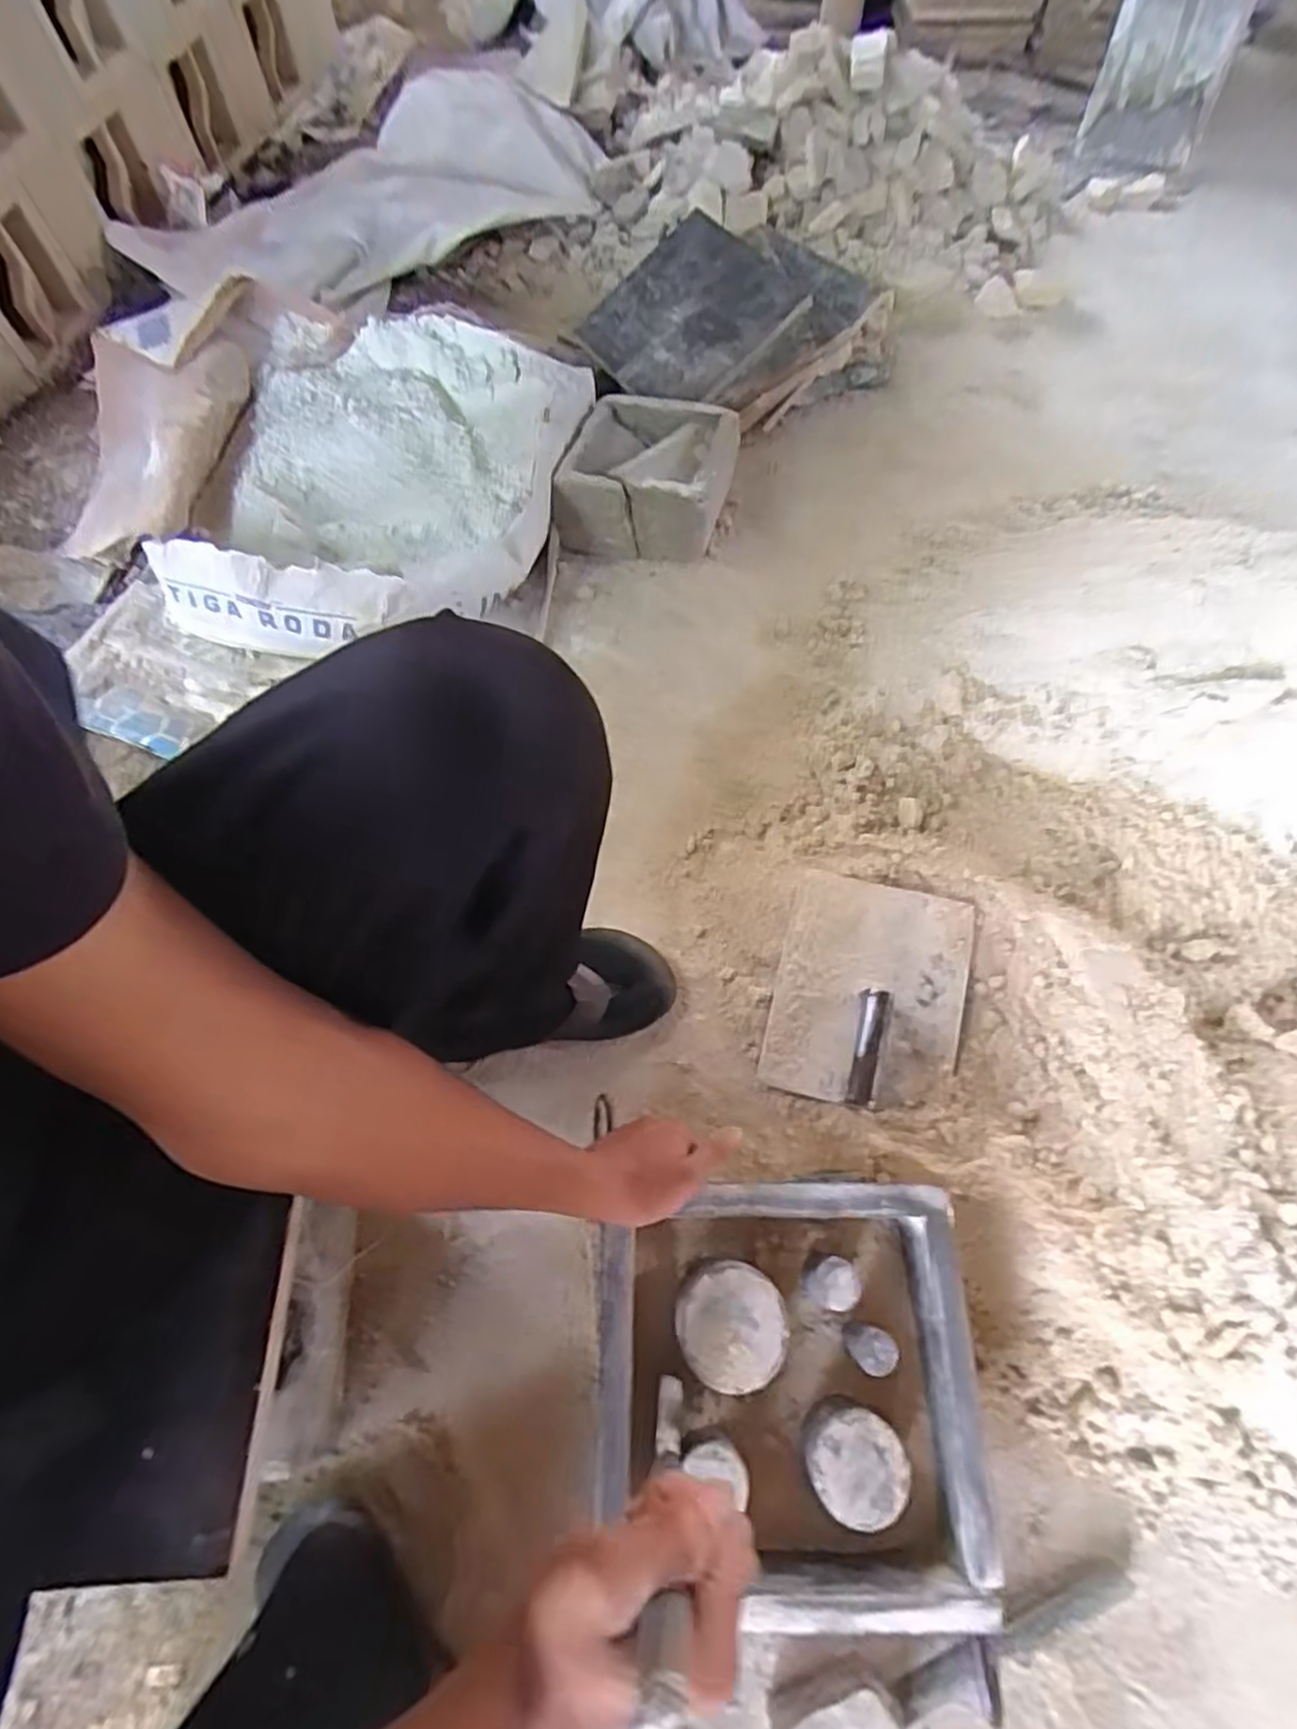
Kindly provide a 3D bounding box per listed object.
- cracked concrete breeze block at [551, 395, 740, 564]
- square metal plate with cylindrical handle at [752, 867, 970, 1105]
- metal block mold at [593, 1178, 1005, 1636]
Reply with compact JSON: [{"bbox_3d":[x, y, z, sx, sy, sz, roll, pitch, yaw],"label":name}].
[{"bbox_3d":[0.003,-0.506,0.978,0.201,0.105,0.205,15,66,8],"label":"cracked concrete breeze block"},{"bbox_3d":[0.205,0.115,0.680,0.171,0.069,0.206,13,66,8],"label":"square metal plate with cylindrical handle"},{"bbox_3d":[0.090,0.347,0.502,0.240,0.064,0.232,-1,65,1],"label":"metal block mold"}]

